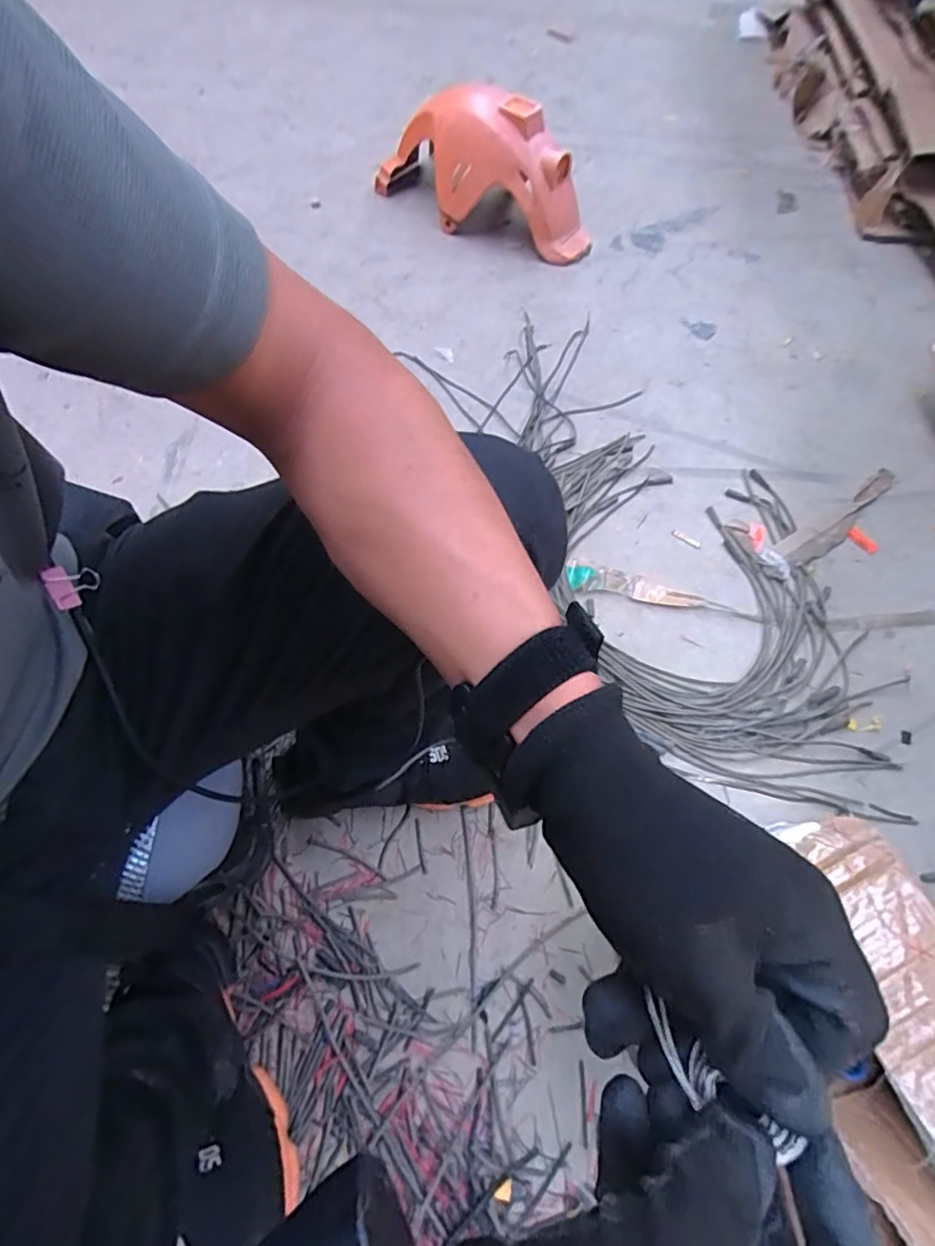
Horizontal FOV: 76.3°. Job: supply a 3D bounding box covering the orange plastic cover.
[{"bbox_3d":[0.043,-0.884,1.145,0.475,0.185,0.181,28,67,13],"label":"orange plastic cover"}]

